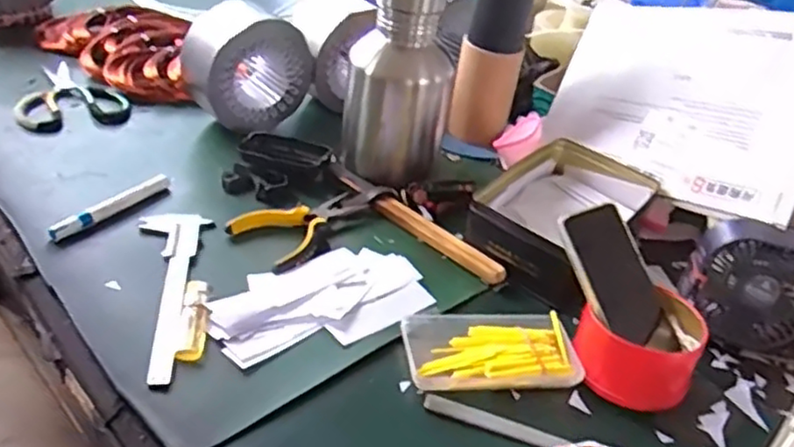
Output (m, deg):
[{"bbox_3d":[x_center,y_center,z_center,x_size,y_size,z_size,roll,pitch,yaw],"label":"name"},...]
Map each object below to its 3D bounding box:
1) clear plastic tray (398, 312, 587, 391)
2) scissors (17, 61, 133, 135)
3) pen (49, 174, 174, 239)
[{"bbox_3d":[0.083,0.110,0.608,0.150,0.012,0.083,1,36,-10],"label":"clear plastic tray"},{"bbox_3d":[-0.429,-0.171,0.901,0.131,0.011,0.176,-9,39,-22],"label":"scissors"},{"bbox_3d":[-0.295,-0.018,0.706,0.014,0.014,0.142,26,39,23],"label":"pen"}]

